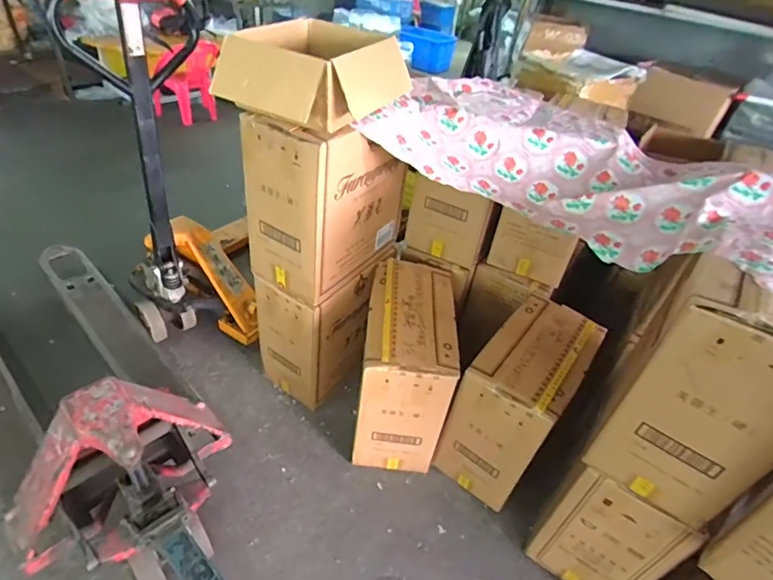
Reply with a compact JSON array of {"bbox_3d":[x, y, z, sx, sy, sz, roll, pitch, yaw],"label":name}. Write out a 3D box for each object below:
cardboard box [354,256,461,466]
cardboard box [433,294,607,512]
[{"bbox_3d":[0.056,0.257,1.541,0.279,0.524,0.472,8,40,0],"label":"cardboard box"},{"bbox_3d":[0.428,0.348,1.472,0.261,0.470,0.479,31,45,25],"label":"cardboard box"}]

